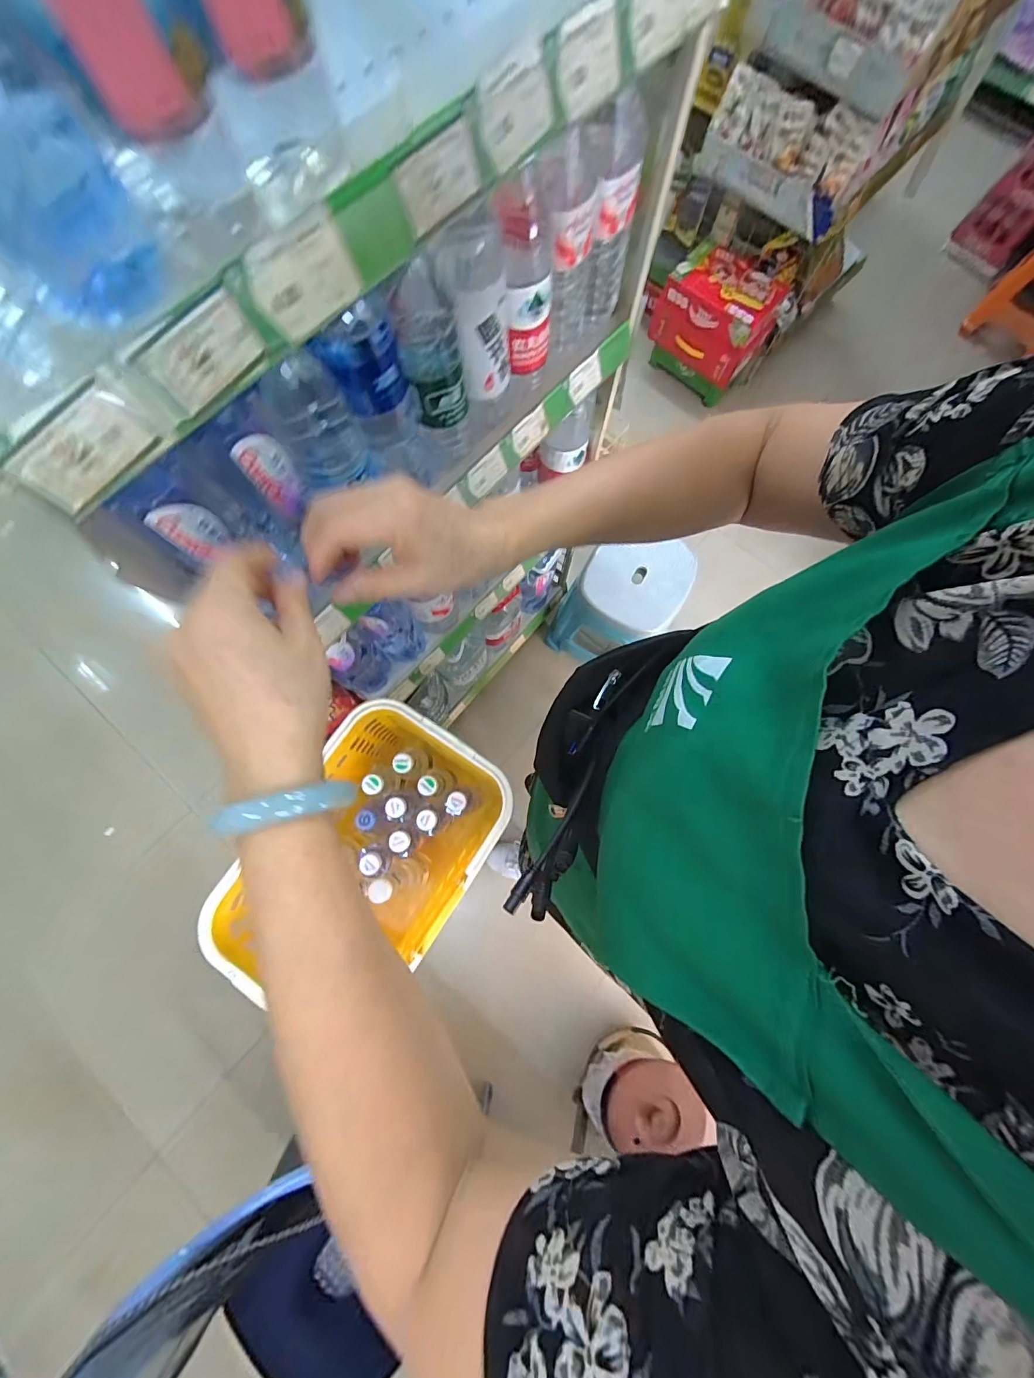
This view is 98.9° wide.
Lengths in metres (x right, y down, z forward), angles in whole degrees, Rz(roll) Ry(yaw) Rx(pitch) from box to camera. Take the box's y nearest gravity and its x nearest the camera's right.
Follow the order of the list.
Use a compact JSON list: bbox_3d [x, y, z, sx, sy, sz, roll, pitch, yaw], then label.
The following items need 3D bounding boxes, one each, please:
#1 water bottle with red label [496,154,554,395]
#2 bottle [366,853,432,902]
[{"bbox_3d":[0.009,-0.393,0.445,0.056,0.156,0.062,5,76,-1],"label":"water bottle with red label"},{"bbox_3d":[-0.198,0.326,0.774,0.057,0.227,0.058,0,76,-2],"label":"bottle"}]

